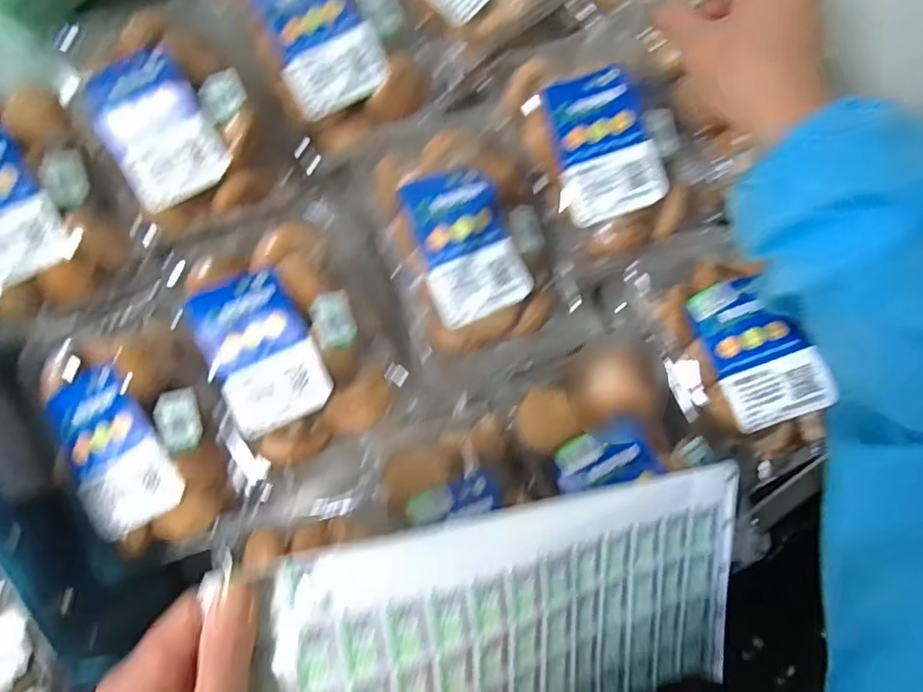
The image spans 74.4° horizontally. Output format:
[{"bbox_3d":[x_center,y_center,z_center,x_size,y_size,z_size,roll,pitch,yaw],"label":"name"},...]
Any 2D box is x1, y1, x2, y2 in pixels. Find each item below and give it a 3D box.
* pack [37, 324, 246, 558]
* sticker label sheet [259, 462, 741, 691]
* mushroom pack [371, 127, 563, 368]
[{"bbox_3d":[-0.216,0.063,0.411,0.106,0.039,0.168,-20,87,-5],"label":"pack"},{"bbox_3d":[0.035,0.150,0.314,0.262,0.023,0.140,-8,99,-24],"label":"sticker label sheet"},{"bbox_3d":[0.008,-0.075,0.416,0.117,0.039,0.165,-14,86,-4],"label":"mushroom pack"}]

